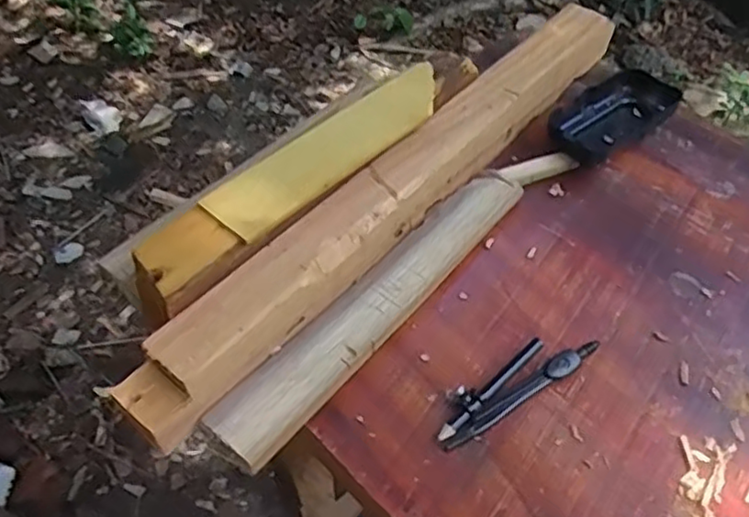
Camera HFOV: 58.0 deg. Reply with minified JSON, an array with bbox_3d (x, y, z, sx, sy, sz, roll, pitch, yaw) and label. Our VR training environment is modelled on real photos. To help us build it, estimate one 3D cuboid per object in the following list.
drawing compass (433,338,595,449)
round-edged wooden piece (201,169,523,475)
[{"bbox_3d":[0.078,0.068,0.370,0.106,0.013,0.023,-26,54,-22],"label":"drawing compass"},{"bbox_3d":[0.006,0.020,0.393,0.038,0.022,0.247,32,55,25],"label":"round-edged wooden piece"}]

